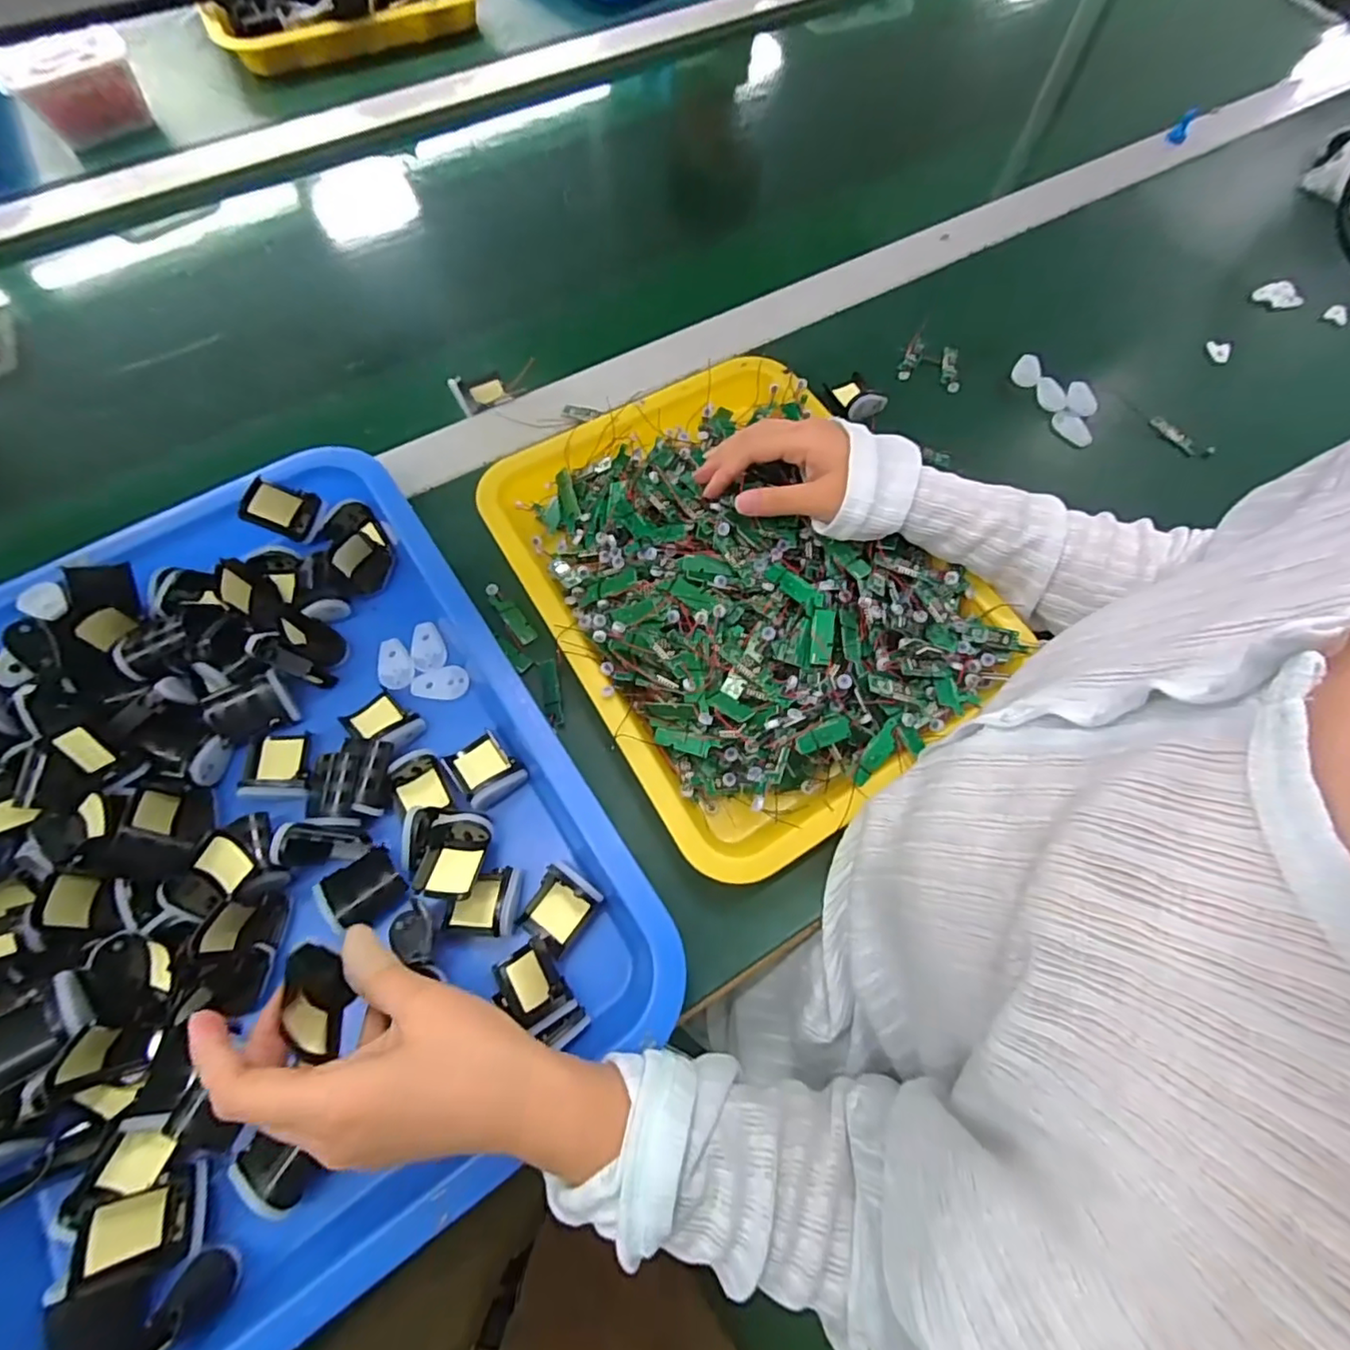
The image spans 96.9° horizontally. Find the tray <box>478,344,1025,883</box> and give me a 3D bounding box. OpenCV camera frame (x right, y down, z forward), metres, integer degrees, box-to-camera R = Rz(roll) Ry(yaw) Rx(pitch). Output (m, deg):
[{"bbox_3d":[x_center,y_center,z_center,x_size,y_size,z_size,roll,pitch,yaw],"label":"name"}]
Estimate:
[{"bbox_3d":[0.043,-0.068,0.398,0.250,0.048,0.323,-29,71,-13],"label":"tray"}]

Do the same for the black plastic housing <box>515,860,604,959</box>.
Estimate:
[{"bbox_3d":[-0.065,0.129,0.332,0.034,0.016,0.040,34,70,12],"label":"black plastic housing"}]

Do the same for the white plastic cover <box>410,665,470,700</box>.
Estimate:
[{"bbox_3d":[-0.151,0.004,0.386,0.036,0.005,0.023,7,67,1],"label":"white plastic cover"}]

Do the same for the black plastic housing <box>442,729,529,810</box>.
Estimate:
[{"bbox_3d":[-0.115,0.055,0.359,0.034,0.020,0.042,-37,73,-15],"label":"black plastic housing"}]

